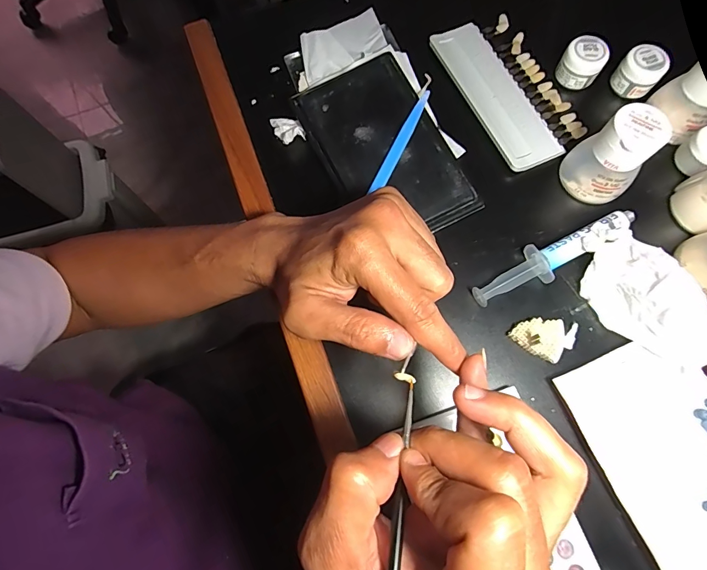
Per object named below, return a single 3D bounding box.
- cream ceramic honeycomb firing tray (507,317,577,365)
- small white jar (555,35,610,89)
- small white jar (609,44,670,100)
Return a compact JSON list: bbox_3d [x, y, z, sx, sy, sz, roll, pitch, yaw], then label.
[{"bbox_3d":[0.137,0.035,0.279,0.038,0.011,0.037,-44,77,-9],"label":"cream ceramic honeycomb firing tray"},{"bbox_3d":[0.192,-0.187,0.329,0.032,0.027,0.027,28,77,10],"label":"small white jar"},{"bbox_3d":[0.237,-0.176,0.325,0.032,0.027,0.031,-1,74,2],"label":"small white jar"}]

